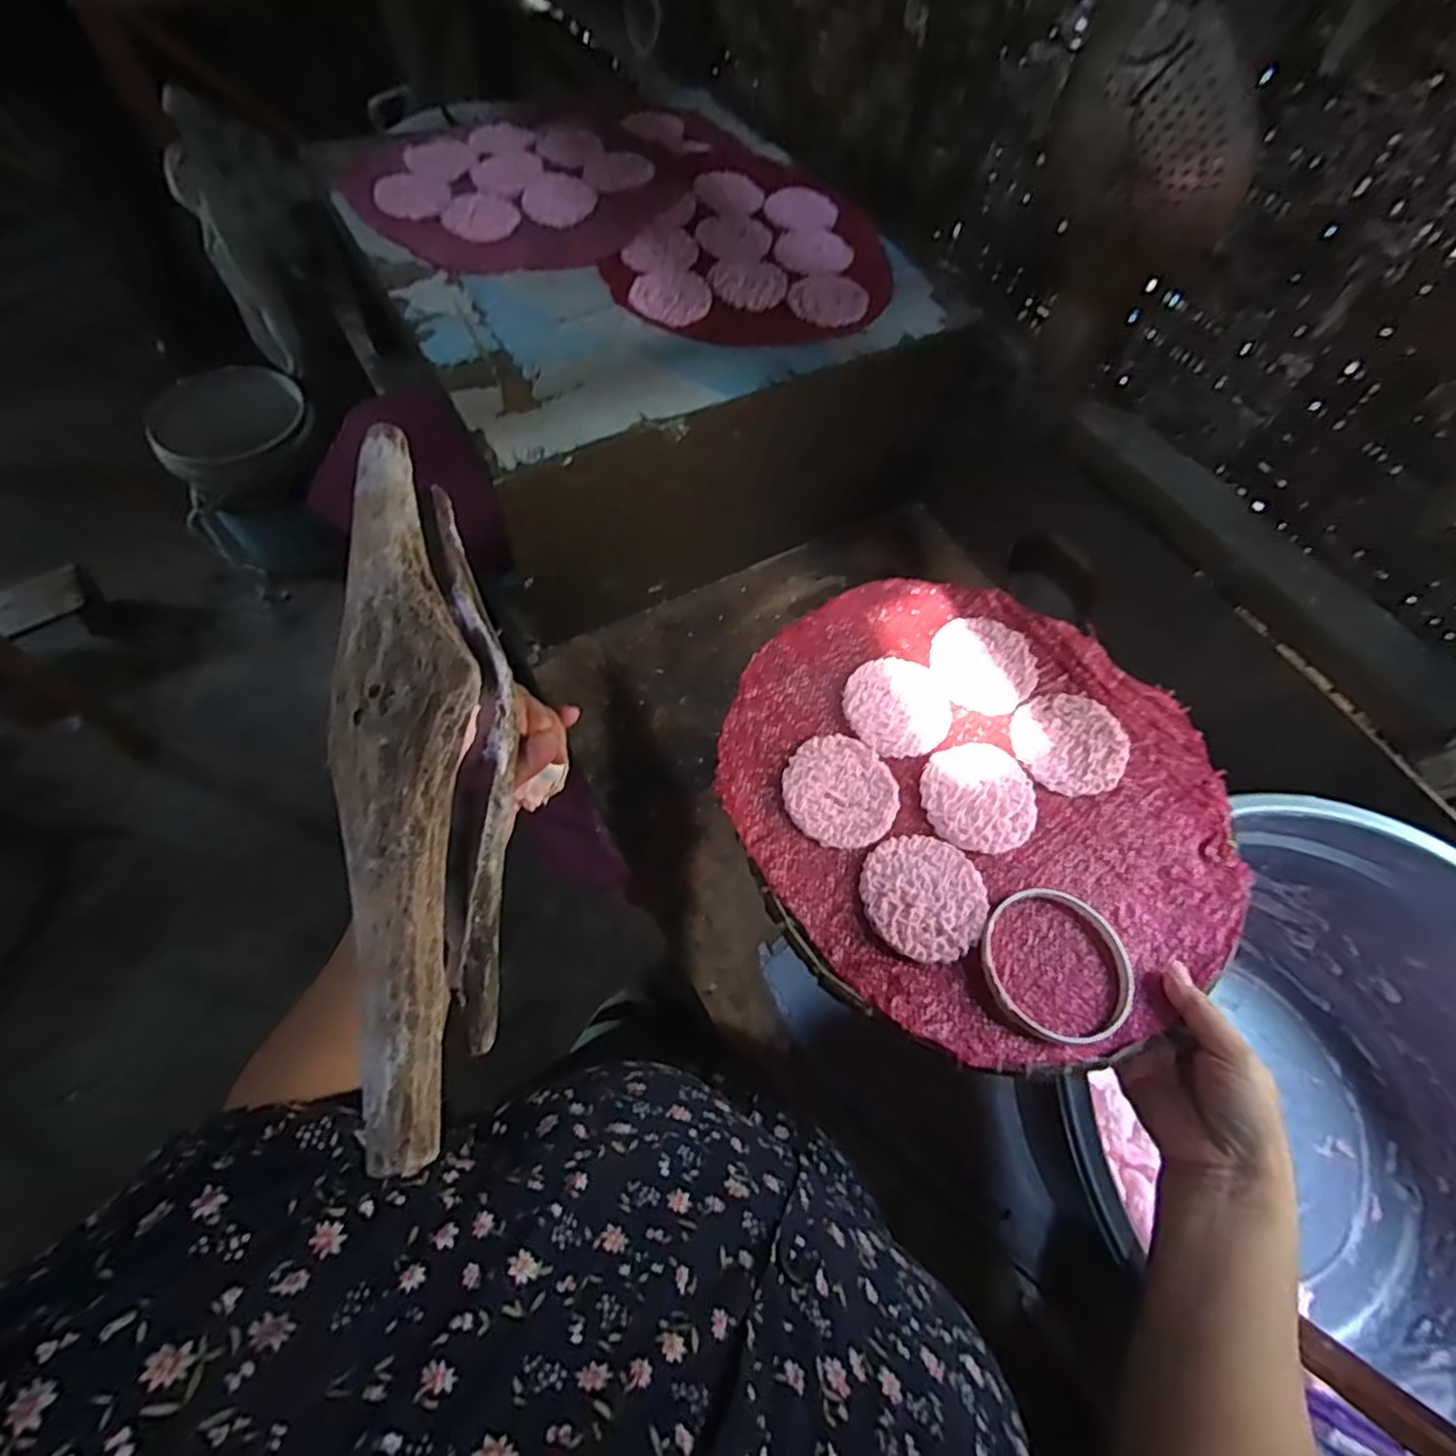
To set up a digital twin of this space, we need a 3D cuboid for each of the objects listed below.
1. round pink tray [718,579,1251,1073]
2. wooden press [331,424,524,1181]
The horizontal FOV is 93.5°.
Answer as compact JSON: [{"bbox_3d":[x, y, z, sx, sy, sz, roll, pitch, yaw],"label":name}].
[{"bbox_3d":[0.169,0.038,0.474,0.321,0.018,0.330,2,62,-3],"label":"round pink tray"},{"bbox_3d":[-0.124,0.001,0.282,0.064,0.042,0.299,-10,63,-9],"label":"wooden press"}]

